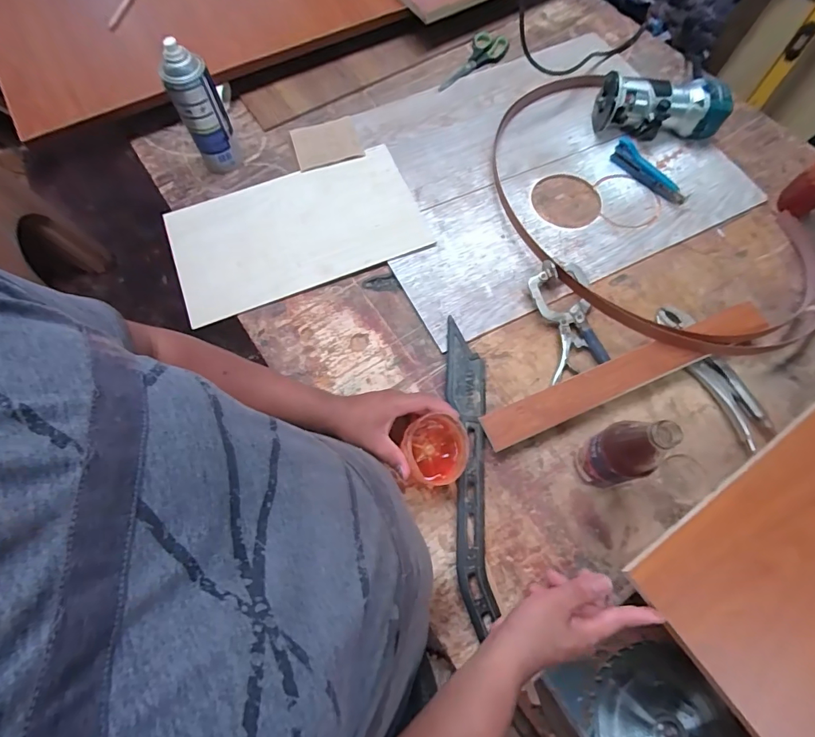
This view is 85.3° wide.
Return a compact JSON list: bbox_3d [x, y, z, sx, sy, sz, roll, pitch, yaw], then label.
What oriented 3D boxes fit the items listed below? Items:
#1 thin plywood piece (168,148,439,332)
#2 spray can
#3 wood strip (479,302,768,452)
[{"bbox_3d":[-0.174,-0.219,0.692,0.379,0.008,0.217,-20,71,-8],"label":"thin plywood piece"},{"bbox_3d":[-0.314,-0.393,0.677,0.065,0.201,0.064,0,69,-1],"label":"spray can"},{"bbox_3d":[0.289,0.007,0.579,0.409,0.015,0.049,-22,86,-7],"label":"wood strip"}]

